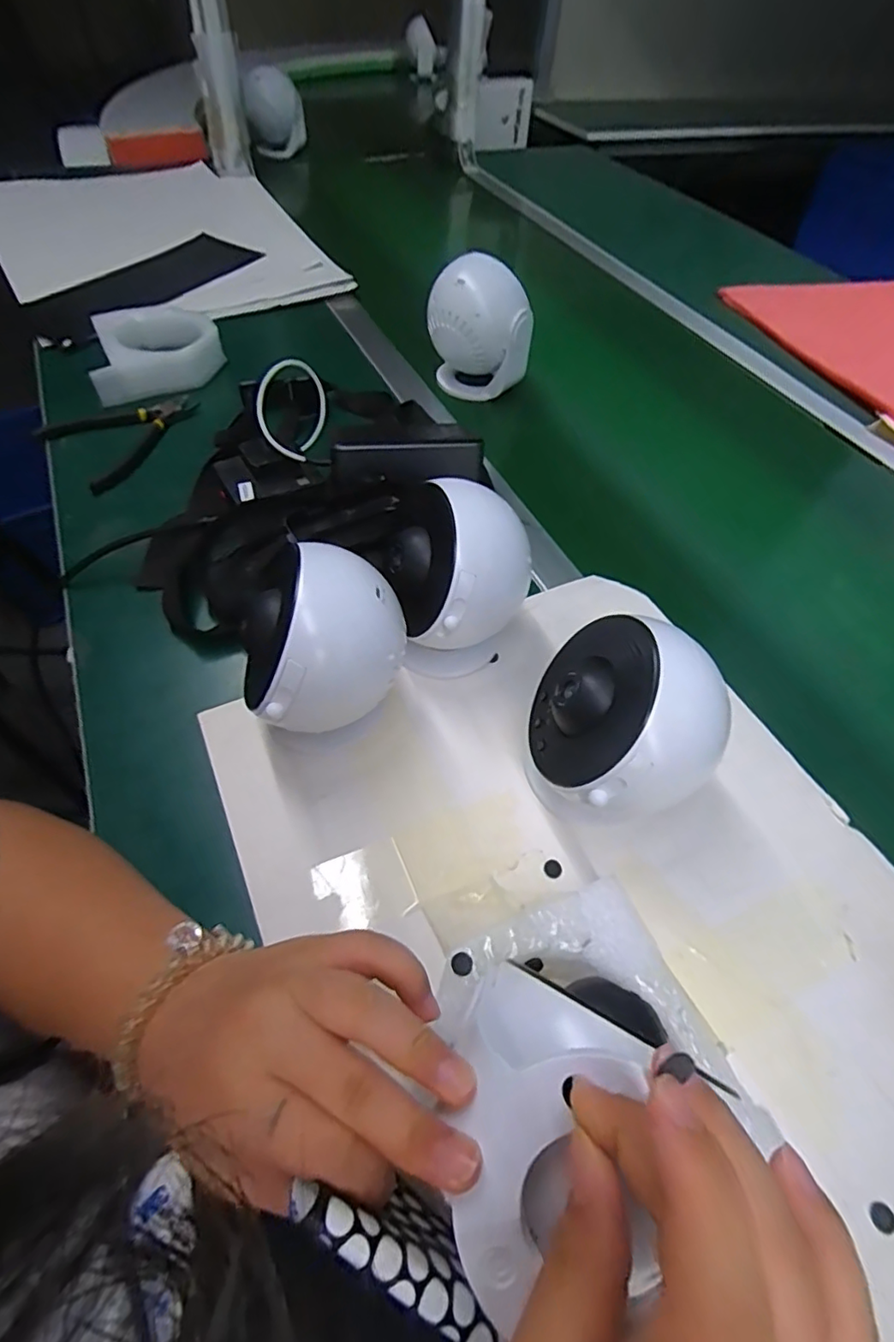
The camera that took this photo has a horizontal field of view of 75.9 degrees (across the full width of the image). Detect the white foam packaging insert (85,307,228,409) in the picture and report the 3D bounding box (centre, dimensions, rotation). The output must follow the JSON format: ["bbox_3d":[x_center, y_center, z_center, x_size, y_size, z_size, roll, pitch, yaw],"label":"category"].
[{"bbox_3d":[-0.308,-0.342,0.612,0.127,0.040,0.121,-11,56,-12],"label":"white foam packaging insert"}]

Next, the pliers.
[{"bbox_3d":[-0.304,-0.236,0.555,0.100,0.012,0.136,37,60,21],"label":"pliers"}]

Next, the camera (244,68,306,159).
[{"bbox_3d":[-0.312,-1.029,1.049,0.095,0.095,0.101,-3,54,-6],"label":"camera"}]

